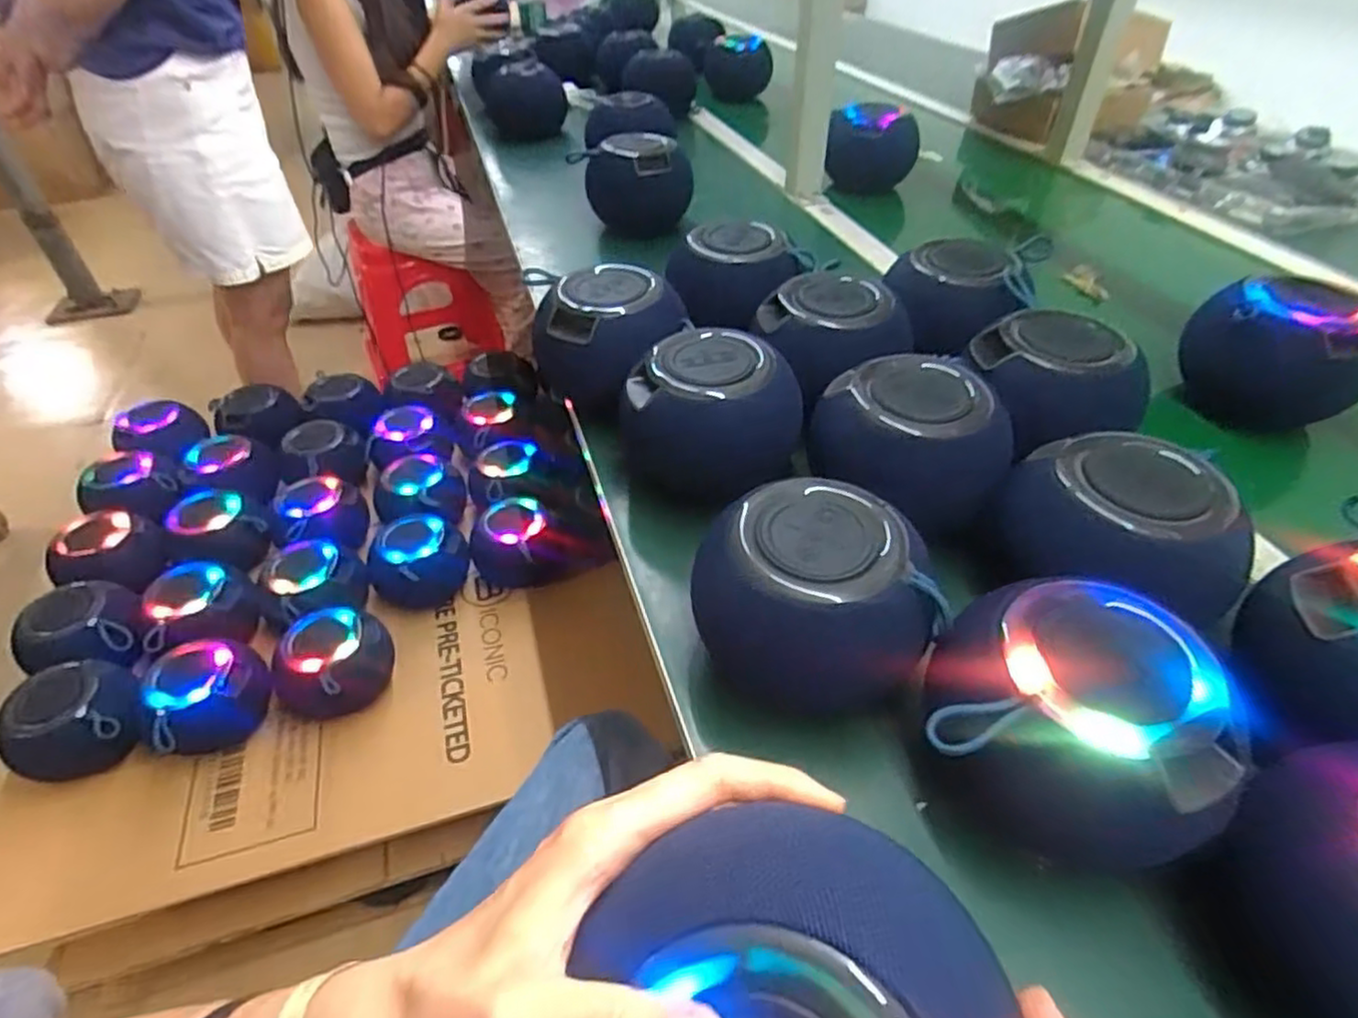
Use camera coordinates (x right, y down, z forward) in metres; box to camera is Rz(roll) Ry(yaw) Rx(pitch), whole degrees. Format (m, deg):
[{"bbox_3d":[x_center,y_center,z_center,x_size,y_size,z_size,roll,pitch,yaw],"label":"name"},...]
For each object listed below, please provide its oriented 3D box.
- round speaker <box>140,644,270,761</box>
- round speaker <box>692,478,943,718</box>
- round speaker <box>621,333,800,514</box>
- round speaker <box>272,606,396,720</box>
[{"bbox_3d":[-0.542,0.220,0.812,0.128,0.098,0.109,-34,53,-30],"label":"round speaker"},{"bbox_3d":[0.080,0.050,0.392,0.114,0.089,0.103,1,43,2],"label":"round speaker"},{"bbox_3d":[0.023,-0.067,0.523,0.115,0.098,0.100,-16,46,-16],"label":"round speaker"},{"bbox_3d":[-0.407,0.190,0.844,0.120,0.098,0.112,-3,43,-3],"label":"round speaker"}]

